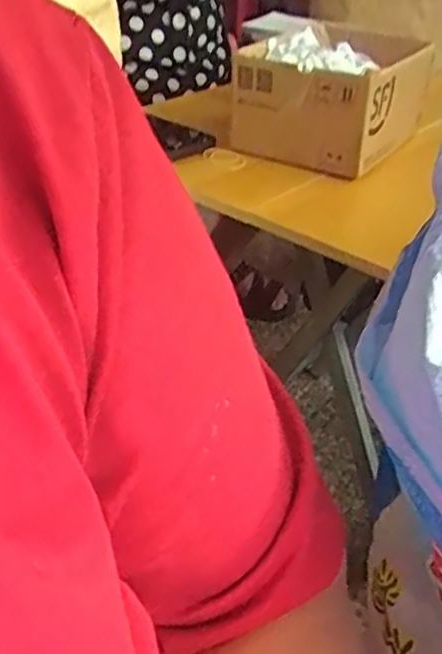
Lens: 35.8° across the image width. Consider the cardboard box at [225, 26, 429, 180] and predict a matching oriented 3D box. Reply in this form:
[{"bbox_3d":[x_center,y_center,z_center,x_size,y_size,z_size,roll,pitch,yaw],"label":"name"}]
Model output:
[{"bbox_3d":[0.107,-0.230,0.690,0.151,0.094,0.150,22,40,27],"label":"cardboard box"}]

